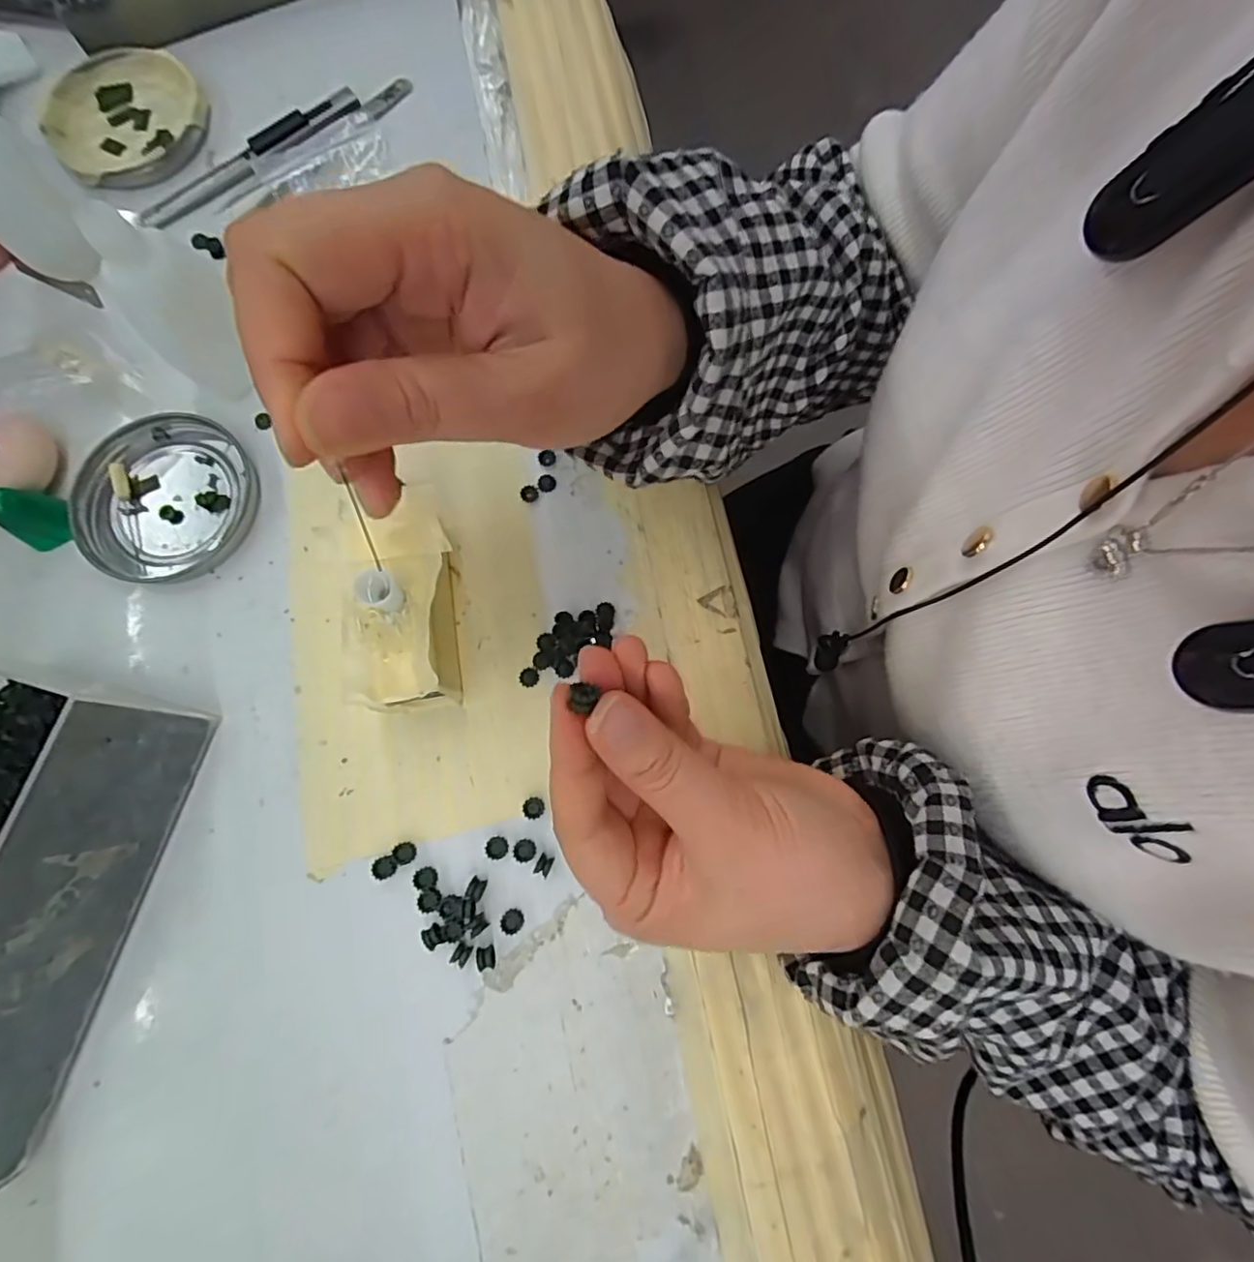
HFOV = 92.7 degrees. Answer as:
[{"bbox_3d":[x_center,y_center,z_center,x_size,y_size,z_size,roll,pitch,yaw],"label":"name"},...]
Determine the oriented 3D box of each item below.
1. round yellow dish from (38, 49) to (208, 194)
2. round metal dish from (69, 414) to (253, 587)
[{"bbox_3d":[-0.265,-0.271,0.318,0.078,0.013,0.079,0,78,1],"label":"round yellow dish"},{"bbox_3d":[-0.213,-0.061,0.274,0.078,0.007,0.078,0,78,1],"label":"round metal dish"}]

